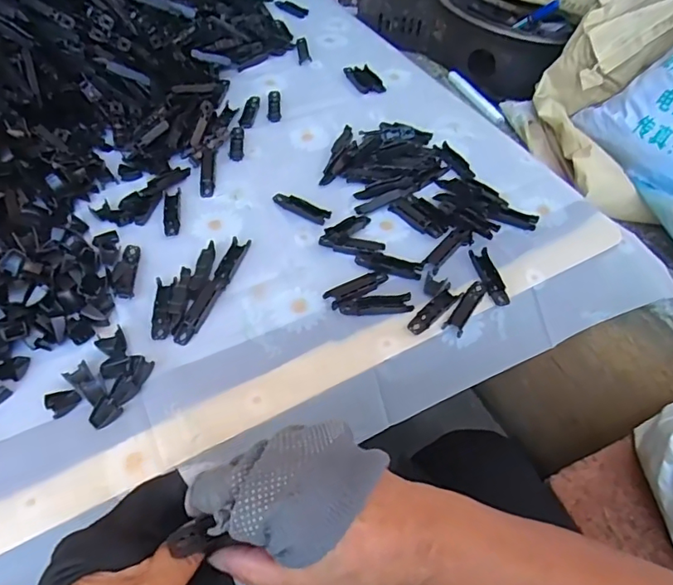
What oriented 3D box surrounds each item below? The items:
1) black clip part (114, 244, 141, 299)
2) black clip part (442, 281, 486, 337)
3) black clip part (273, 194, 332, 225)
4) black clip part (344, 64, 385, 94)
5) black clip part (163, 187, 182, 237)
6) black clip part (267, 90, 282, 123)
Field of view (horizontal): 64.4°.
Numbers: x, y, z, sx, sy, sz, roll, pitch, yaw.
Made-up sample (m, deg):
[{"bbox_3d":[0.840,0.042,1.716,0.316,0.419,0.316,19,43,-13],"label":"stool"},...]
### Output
[{"bbox_3d":[-0.195,-0.022,0.499,0.017,0.007,0.063,-4,51,-5],"label":"black clip part"},{"bbox_3d":[0.120,0.014,0.492,0.017,0.010,0.064,29,56,20],"label":"black clip part"},{"bbox_3d":[-0.039,-0.090,0.565,0.066,0.006,0.020,27,55,19],"label":"black clip part"},{"bbox_3d":[0.037,-0.292,0.729,0.037,0.008,0.066,-22,55,-18],"label":"black clip part"},{"bbox_3d":[-0.170,-0.085,0.553,0.016,0.008,0.065,-5,51,-6],"label":"black clip part"},{"bbox_3d":[-0.080,-0.240,0.686,0.017,0.005,0.066,-3,51,-4],"label":"black clip part"}]

